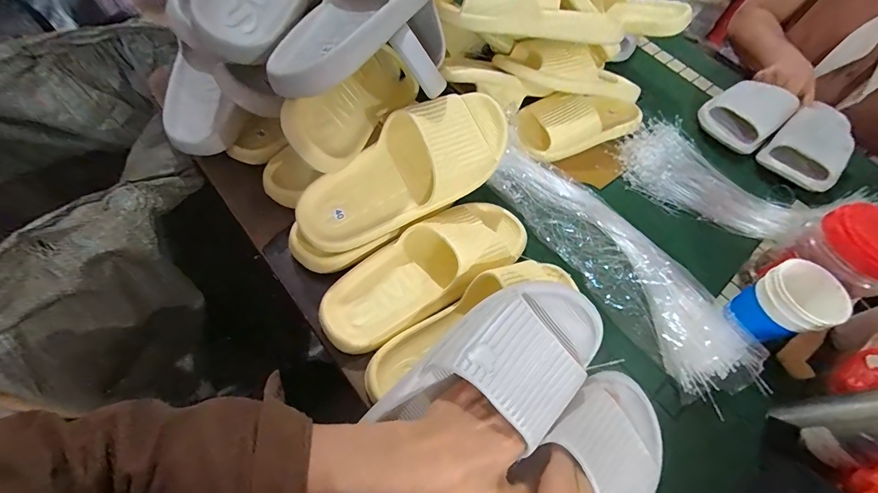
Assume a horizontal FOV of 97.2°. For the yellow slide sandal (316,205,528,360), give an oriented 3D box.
[{"bbox_3d":[-0.009,0.020,0.421,0.252,0.069,0.099,-34,69,-25],"label":"yellow slide sandal"}]

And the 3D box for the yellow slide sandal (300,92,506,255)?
[{"bbox_3d":[-0.034,-0.084,0.434,0.256,0.080,0.107,-32,99,-4],"label":"yellow slide sandal"}]

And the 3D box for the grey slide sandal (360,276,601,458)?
[{"bbox_3d":[0.026,0.130,0.326,0.268,0.073,0.110,-37,65,-8],"label":"grey slide sandal"}]

